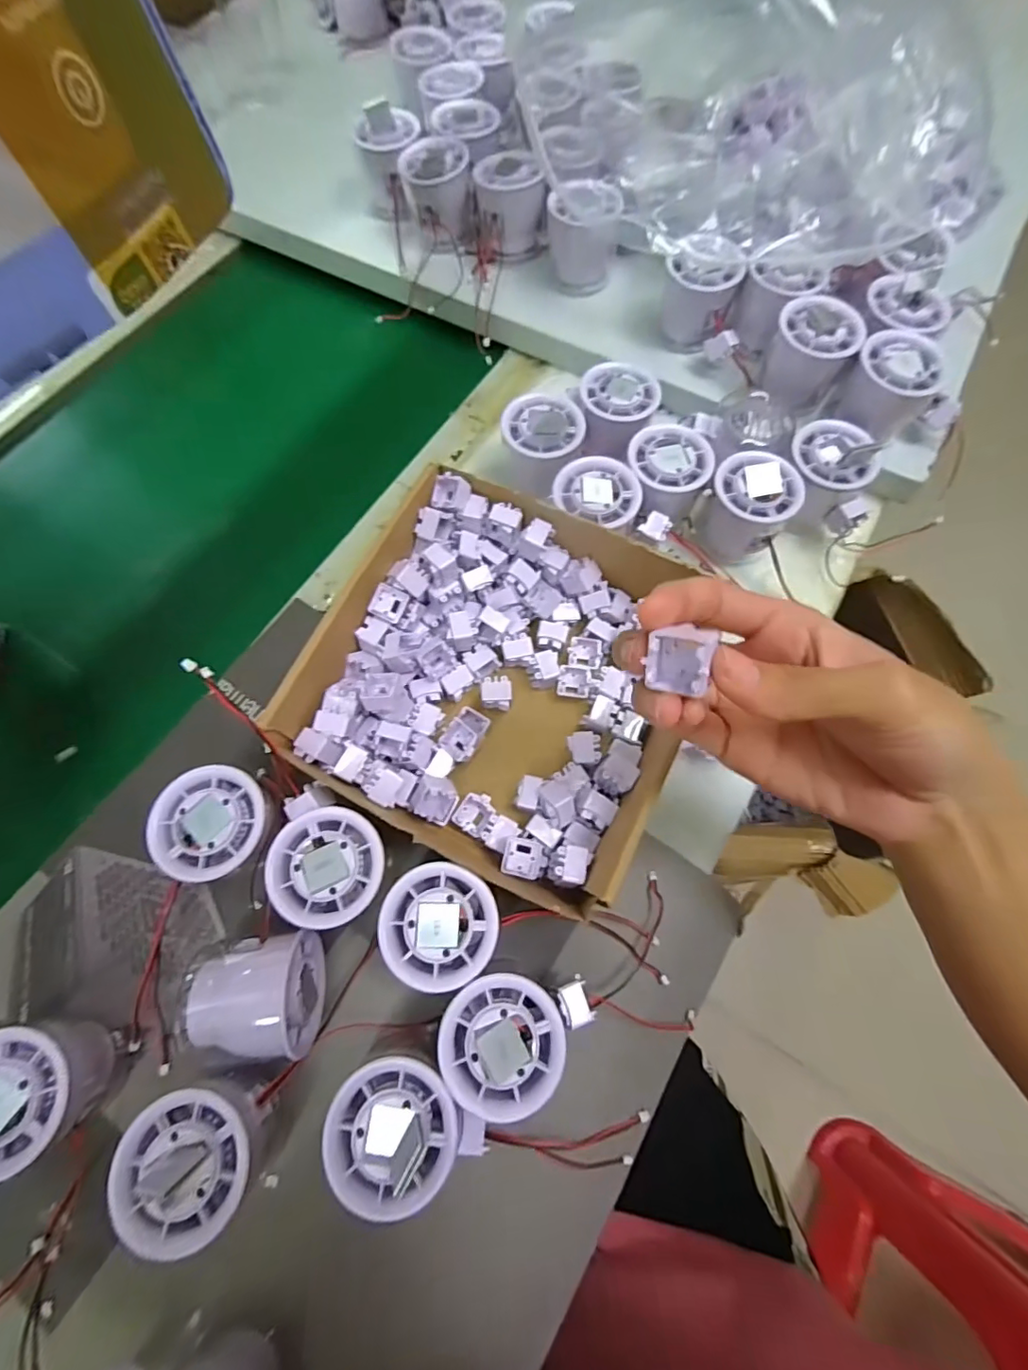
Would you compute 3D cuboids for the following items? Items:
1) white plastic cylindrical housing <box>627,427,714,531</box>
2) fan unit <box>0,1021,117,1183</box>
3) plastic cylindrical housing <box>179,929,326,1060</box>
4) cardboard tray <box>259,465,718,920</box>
[{"bbox_3d":[0.108,-0.146,0.383,0.056,0.044,0.059,-10,70,-3],"label":"white plastic cylindrical housing"},{"bbox_3d":[-0.233,0.196,0.262,0.053,0.053,0.058,0,69,0],"label":"fan unit"},{"bbox_3d":[-0.131,0.159,0.274,0.051,0.049,0.054,0,69,0],"label":"plastic cylindrical housing"},{"bbox_3d":[-0.008,0.000,0.332,0.208,0.072,0.213,23,71,9],"label":"cardboard tray"}]

